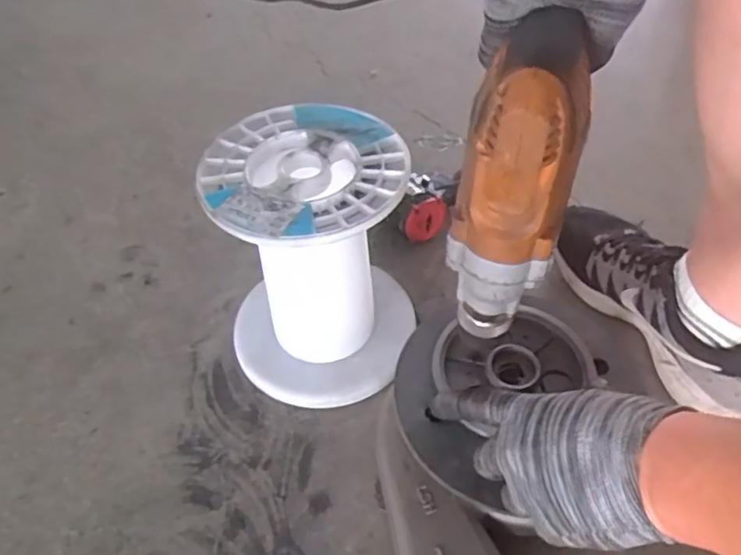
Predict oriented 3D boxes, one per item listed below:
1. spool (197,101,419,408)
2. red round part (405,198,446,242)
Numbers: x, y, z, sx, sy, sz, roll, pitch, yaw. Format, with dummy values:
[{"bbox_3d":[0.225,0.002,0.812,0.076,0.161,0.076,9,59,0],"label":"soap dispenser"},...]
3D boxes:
[{"bbox_3d":[-0.050,-0.014,0.586,0.181,0.231,0.176,-4,49,0],"label":"spool"},{"bbox_3d":[0.065,-0.062,0.727,0.050,0.064,0.013,-22,51,-16],"label":"red round part"}]

